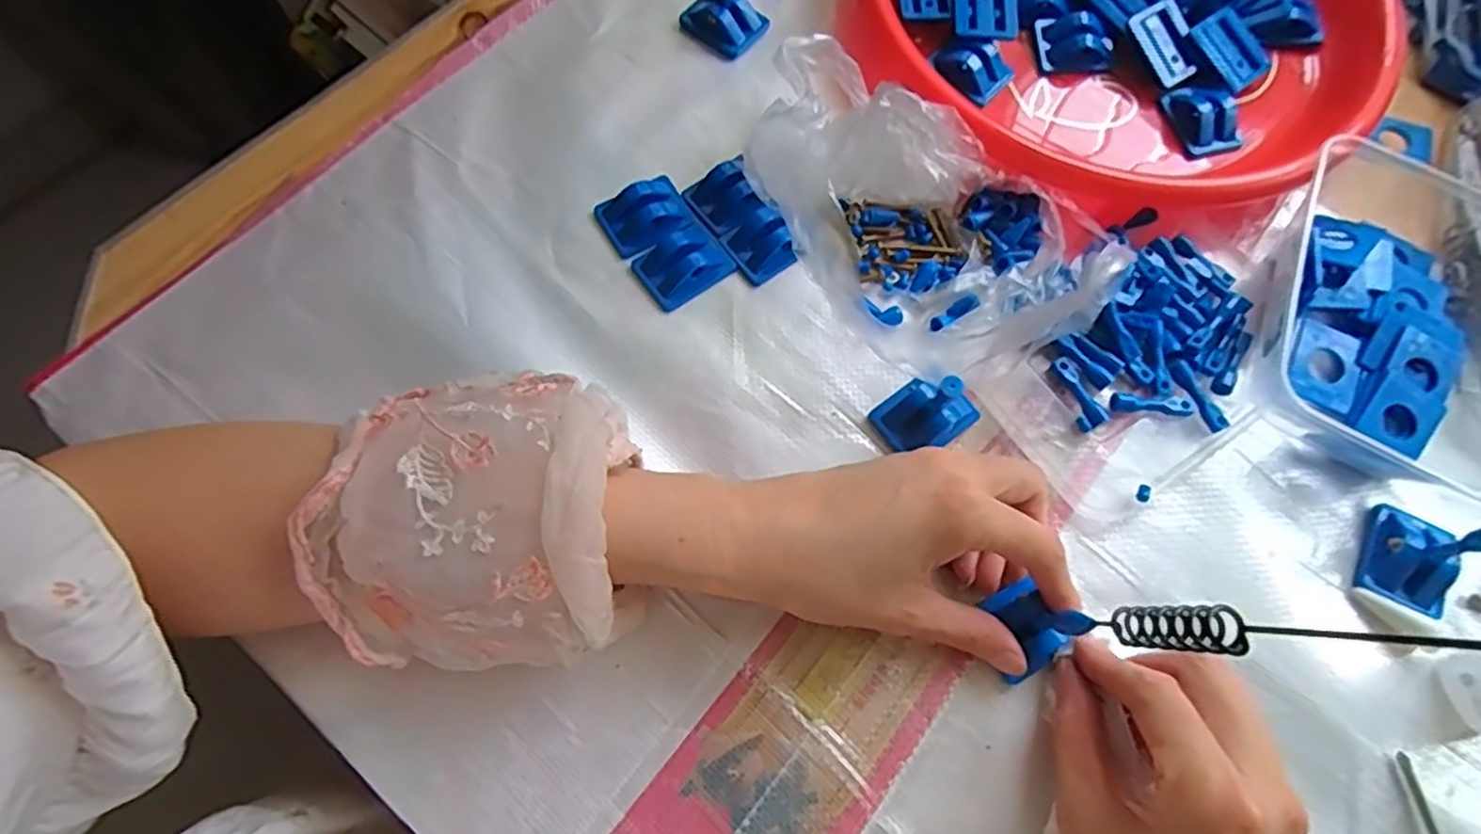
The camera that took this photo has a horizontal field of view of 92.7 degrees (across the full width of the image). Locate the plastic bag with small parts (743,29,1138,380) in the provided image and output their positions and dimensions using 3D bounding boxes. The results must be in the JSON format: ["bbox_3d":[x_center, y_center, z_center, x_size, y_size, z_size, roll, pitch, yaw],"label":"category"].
[{"bbox_3d":[0.082,-0.102,0.348,0.198,0.045,0.116,38,73,12],"label":"plastic bag with small parts"}]

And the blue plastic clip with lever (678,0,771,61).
[{"bbox_3d":[-0.009,-0.237,0.393,0.045,0.048,0.038,41,74,13],"label":"blue plastic clip with lever"}]

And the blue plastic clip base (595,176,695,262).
[{"bbox_3d":[-0.049,-0.105,0.365,0.044,0.014,0.038,-29,73,-11],"label":"blue plastic clip base"}]

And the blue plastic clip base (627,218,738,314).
[{"bbox_3d":[-0.029,-0.079,0.356,0.045,0.015,0.033,-36,74,-13],"label":"blue plastic clip base"}]

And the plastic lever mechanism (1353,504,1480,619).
[{"bbox_3d":[0.297,0.059,0.299,0.029,0.046,0.040,30,73,9],"label":"plastic lever mechanism"}]

